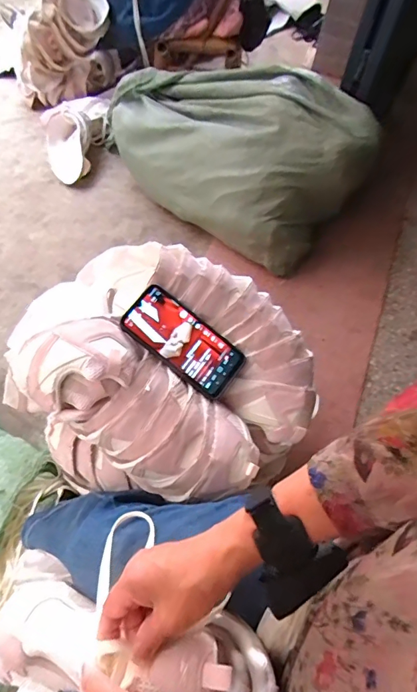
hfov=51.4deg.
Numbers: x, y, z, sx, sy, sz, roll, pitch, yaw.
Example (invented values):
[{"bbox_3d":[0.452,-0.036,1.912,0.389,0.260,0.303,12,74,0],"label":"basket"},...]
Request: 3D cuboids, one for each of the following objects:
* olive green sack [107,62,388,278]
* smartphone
[{"bbox_3d":[0.055,-0.552,1.163,0.677,0.294,0.385,36,62,16],"label":"olive green sack"},{"bbox_3d":[-0.032,-0.006,0.579,0.165,0.012,0.081,37,73,-4],"label":"smartphone"}]

